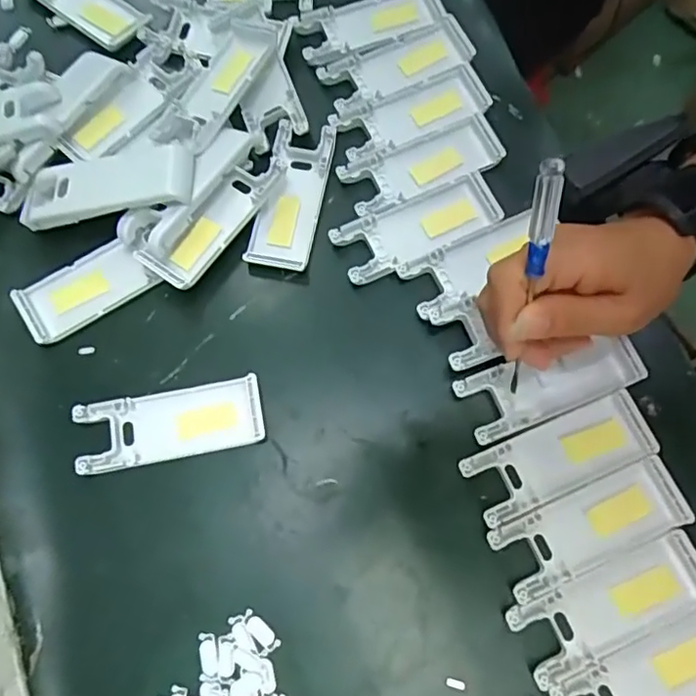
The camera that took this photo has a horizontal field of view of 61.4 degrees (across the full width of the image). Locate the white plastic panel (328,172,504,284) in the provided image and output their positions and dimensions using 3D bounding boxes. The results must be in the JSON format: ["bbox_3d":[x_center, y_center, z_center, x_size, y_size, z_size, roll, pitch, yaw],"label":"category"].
[{"bbox_3d":[0.042,-0.078,0.375,0.103,0.011,0.041,-24,73,-7],"label":"white plastic panel"}]

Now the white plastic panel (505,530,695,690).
[{"bbox_3d":[0.138,0.135,0.308,0.104,0.011,0.038,-23,73,-6],"label":"white plastic panel"}]

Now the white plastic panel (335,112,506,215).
[{"bbox_3d":[0.048,-0.121,0.384,0.103,0.007,0.042,-24,73,-7],"label":"white plastic panel"}]

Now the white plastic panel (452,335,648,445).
[{"bbox_3d":[0.119,0.022,0.342,0.105,0.007,0.039,-16,72,-3],"label":"white plastic panel"}]

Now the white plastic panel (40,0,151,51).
[{"bbox_3d":[-0.194,-0.256,0.427,0.110,0.016,0.041,36,76,12],"label":"white plastic panel"}]

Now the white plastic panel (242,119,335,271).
[{"bbox_3d":[-0.036,-0.099,0.379,0.038,0.009,0.102,10,72,4],"label":"white plastic panel"}]

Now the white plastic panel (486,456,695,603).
[{"bbox_3d":[0.131,0.097,0.318,0.104,0.007,0.038,-22,73,-6],"label":"white plastic panel"}]

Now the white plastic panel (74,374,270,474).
[{"bbox_3d":[-0.102,0.043,0.339,0.103,0.011,0.040,-10,72,-2],"label":"white plastic panel"}]

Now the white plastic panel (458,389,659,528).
[{"bbox_3d":[0.118,0.061,0.329,0.104,0.008,0.038,-22,73,-6],"label":"white plastic panel"}]

